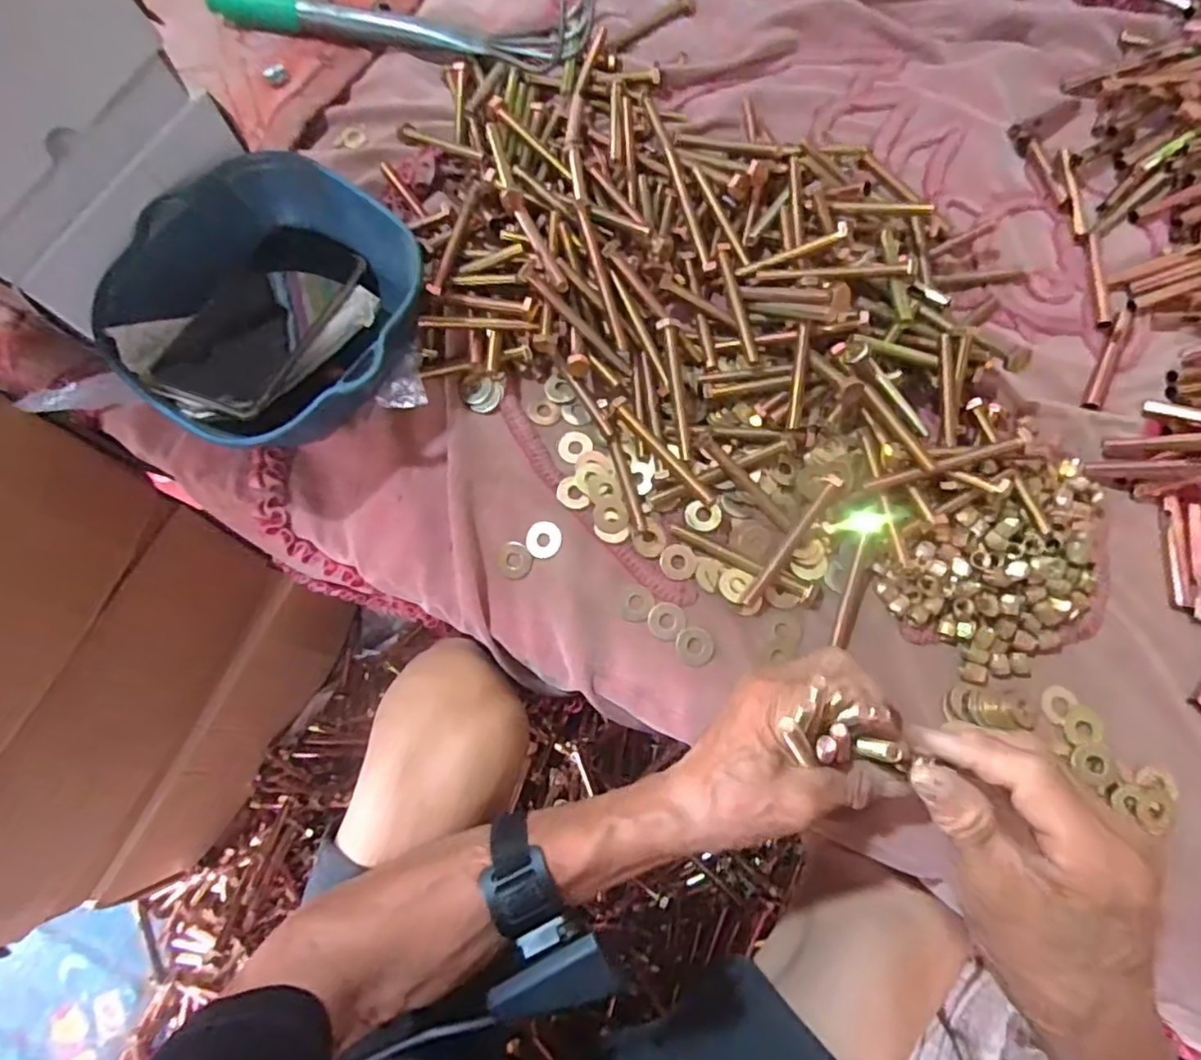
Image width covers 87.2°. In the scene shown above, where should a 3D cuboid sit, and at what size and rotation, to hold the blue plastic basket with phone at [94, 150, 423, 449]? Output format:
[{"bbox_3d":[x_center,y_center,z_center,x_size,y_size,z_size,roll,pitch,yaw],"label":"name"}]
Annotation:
[{"bbox_3d":[-0.223,-0.150,0.439,0.193,0.079,0.190,0,74,0],"label":"blue plastic basket with phone"}]

